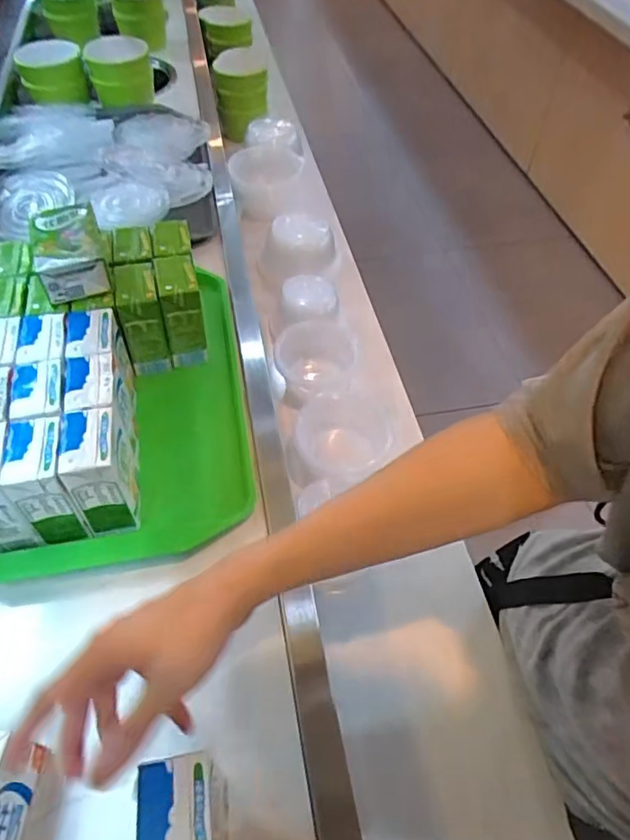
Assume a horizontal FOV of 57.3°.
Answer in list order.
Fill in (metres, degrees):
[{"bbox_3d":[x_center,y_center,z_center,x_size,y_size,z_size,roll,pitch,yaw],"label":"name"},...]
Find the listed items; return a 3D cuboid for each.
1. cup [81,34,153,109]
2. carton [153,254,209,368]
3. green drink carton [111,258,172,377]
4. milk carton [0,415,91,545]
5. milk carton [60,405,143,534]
[{"bbox_3d":[-0.358,-0.642,1.054,0.113,0.087,0.116,-17,54,-15],"label":"cup"},{"bbox_3d":[-0.145,-0.119,0.637,0.042,0.108,0.069,-9,53,-9],"label":"carton"},{"bbox_3d":[-0.187,-0.110,0.633,0.043,0.103,0.071,-11,53,-10],"label":"green drink carton"},{"bbox_3d":[-0.229,0.053,0.499,0.042,0.095,0.066,-9,53,-9],"label":"milk carton"},{"bbox_3d":[-0.186,0.045,0.509,0.046,0.097,0.070,-8,53,-8],"label":"milk carton"}]

